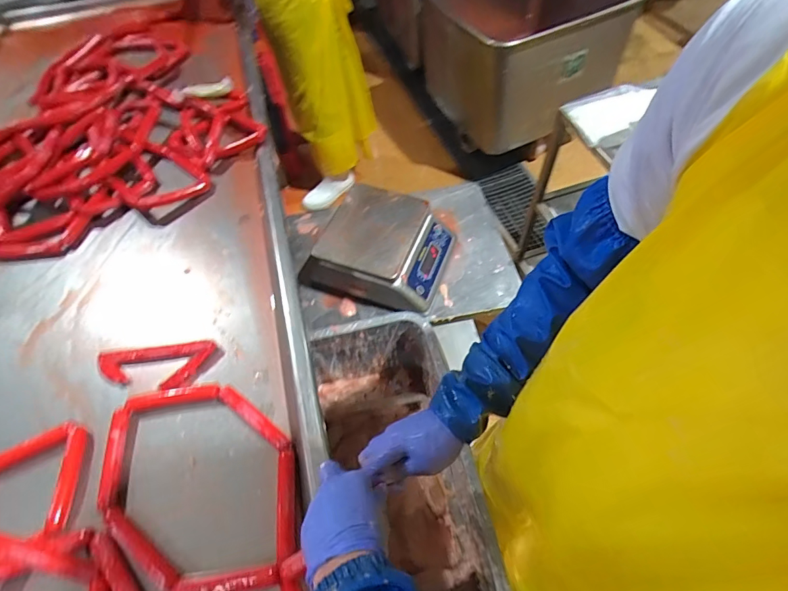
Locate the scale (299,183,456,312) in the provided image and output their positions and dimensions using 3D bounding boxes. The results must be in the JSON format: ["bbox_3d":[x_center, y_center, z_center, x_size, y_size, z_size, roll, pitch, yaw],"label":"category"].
[{"bbox_3d":[-0.029,-0.103,0.918,0.281,0.113,0.246,20,60,16],"label":"scale"}]

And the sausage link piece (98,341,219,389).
[{"bbox_3d":[-0.391,0.113,0.688,0.182,0.018,0.083,-2,57,2],"label":"sausage link piece"}]

